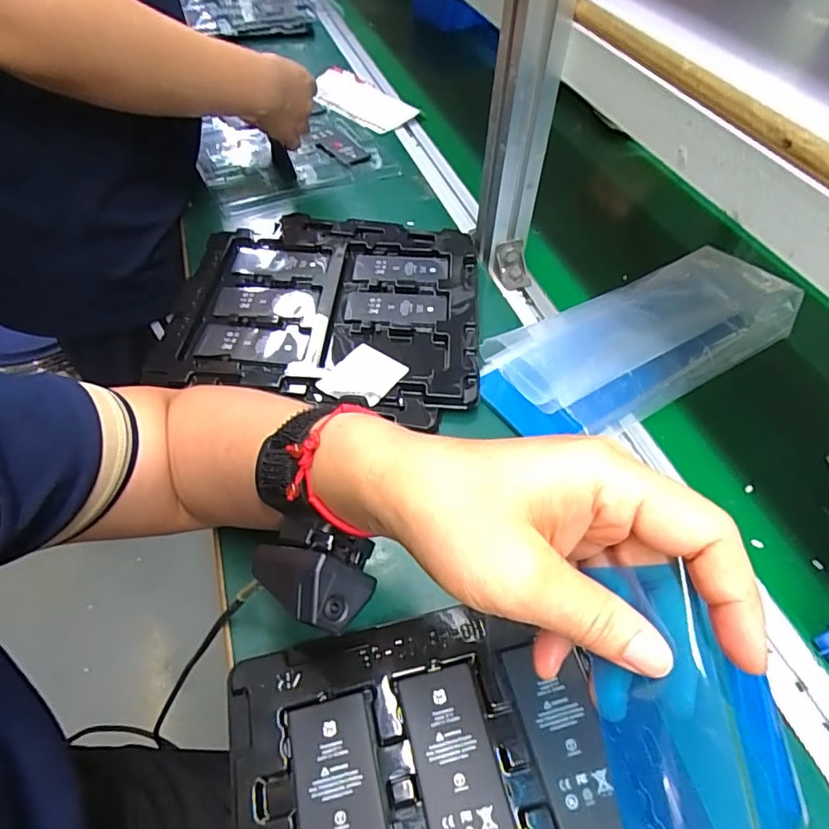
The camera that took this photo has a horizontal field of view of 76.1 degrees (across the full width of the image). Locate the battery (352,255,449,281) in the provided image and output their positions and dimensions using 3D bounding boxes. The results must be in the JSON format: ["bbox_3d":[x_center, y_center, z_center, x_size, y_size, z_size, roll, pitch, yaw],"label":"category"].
[{"bbox_3d":[-0.014,-0.145,0.529,0.093,0.004,0.038,3,52,0],"label":"battery"}]

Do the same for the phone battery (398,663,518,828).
[{"bbox_3d":[0.023,0.186,0.275,0.043,0.004,0.097,-11,53,-11],"label":"phone battery"}]

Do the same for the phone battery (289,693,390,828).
[{"bbox_3d":[-0.037,0.199,0.265,0.043,0.004,0.099,-10,53,-10],"label":"phone battery"}]

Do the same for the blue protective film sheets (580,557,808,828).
[{"bbox_3d":[0.091,0.101,0.176,0.053,0.006,0.099,-11,84,24],"label":"blue protective film sheets"}]

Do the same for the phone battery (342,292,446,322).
[{"bbox_3d":[-0.017,-0.100,0.492,0.092,0.005,0.038,1,52,-1],"label":"phone battery"}]

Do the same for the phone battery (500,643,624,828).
[{"bbox_3d":[0.082,0.174,0.283,0.042,0.004,0.098,-10,53,-10],"label":"phone battery"}]

